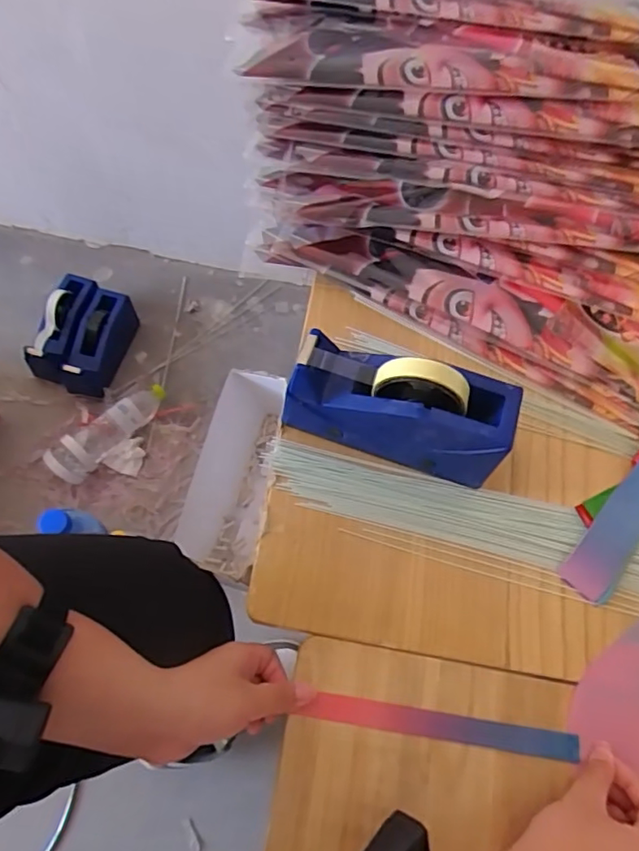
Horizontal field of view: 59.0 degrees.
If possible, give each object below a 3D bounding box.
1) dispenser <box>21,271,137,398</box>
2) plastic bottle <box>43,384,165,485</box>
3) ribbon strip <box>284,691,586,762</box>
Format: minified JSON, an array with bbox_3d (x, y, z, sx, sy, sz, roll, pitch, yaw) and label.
[{"bbox_3d":[-0.481,-0.181,1.147,0.145,0.112,0.209,13,64,2],"label":"dispenser"},{"bbox_3d":[-0.407,0.001,1.087,0.077,0.065,0.249,40,68,14],"label":"plastic bottle"},{"bbox_3d":[0.102,0.246,0.461,0.215,0.007,0.021,9,65,2],"label":"ribbon strip"}]

